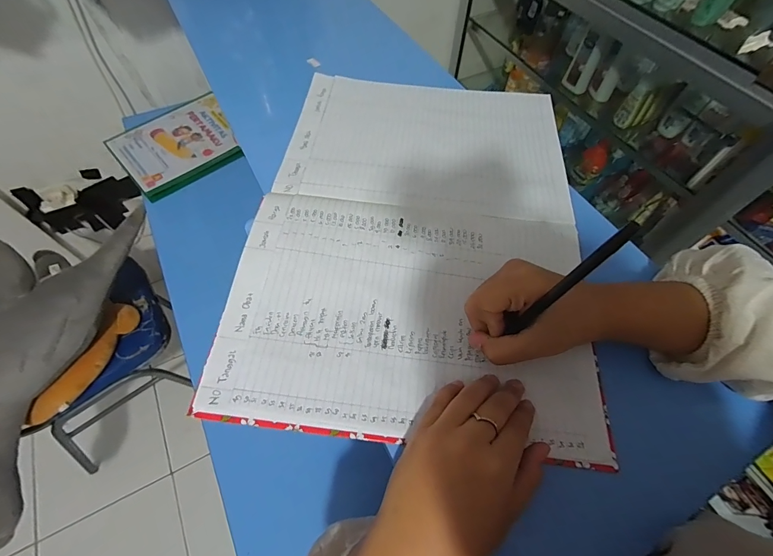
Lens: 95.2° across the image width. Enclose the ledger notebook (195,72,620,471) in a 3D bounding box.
[{"bbox_3d":[0.032,-0.062,0.348,0.298,0.021,0.408,6,59,2],"label":"ledger notebook"}]

